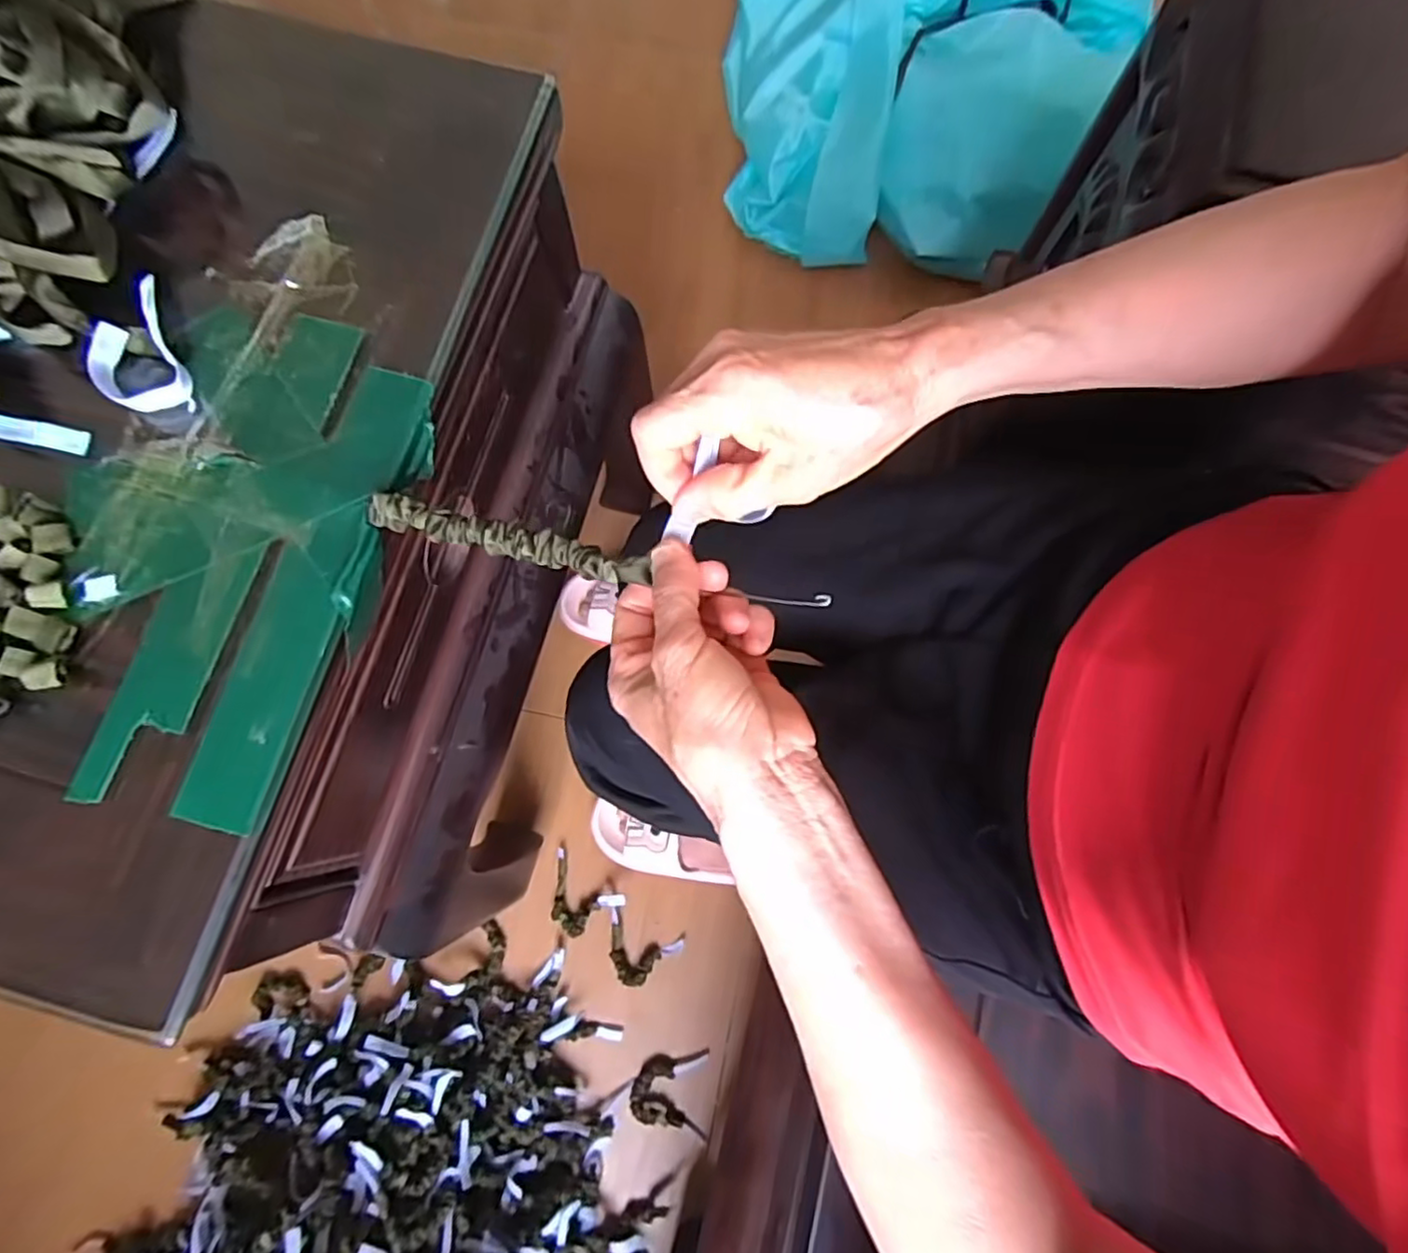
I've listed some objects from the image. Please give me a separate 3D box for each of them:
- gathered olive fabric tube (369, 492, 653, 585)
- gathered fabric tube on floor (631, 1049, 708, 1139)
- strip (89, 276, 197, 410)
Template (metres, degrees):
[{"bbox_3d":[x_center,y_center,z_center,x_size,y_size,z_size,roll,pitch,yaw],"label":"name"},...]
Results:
[{"bbox_3d":[-0.096,-0.043,0.327,0.151,0.014,0.017,15,77,14],"label":"gathered olive fabric tube"},{"bbox_3d":[-0.044,0.583,0.831,0.092,0.026,0.087,3,78,0],"label":"gathered fabric tube on floor"},{"bbox_3d":[-0.310,-0.149,0.360,0.044,0.016,0.077,-24,79,-6],"label":"strip"}]

